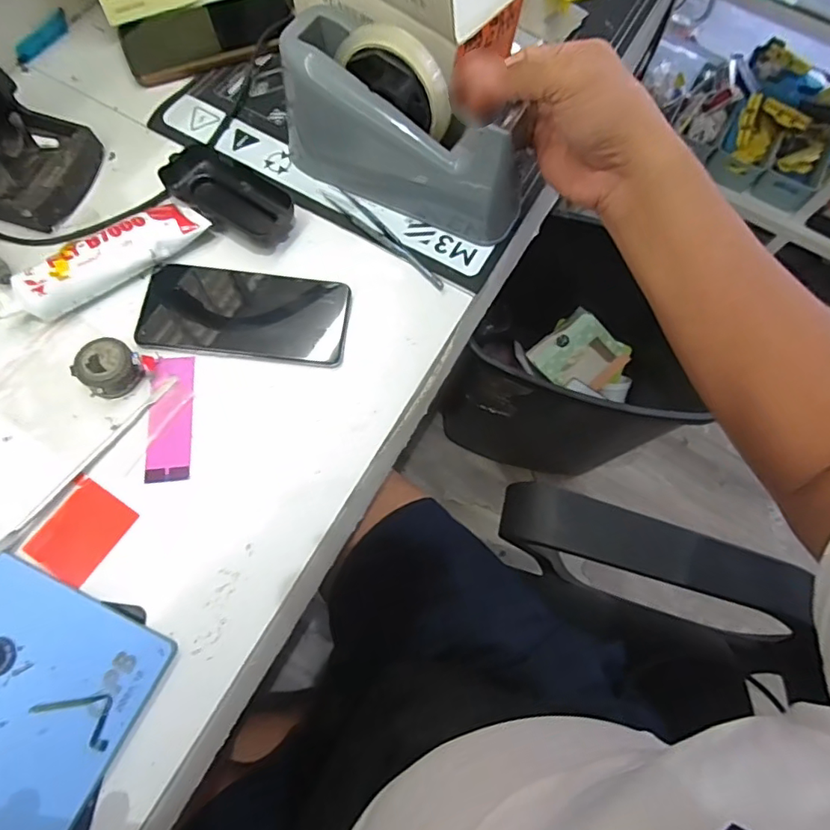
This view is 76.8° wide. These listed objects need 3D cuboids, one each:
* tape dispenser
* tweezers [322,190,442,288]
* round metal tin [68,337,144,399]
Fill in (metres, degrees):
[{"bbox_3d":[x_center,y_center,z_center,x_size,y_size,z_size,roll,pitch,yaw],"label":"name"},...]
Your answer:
[{"bbox_3d":[-0.009,-0.217,0.409,0.190,0.115,0.064,35,72,10],"label":"tape dispenser"},{"bbox_3d":[-0.028,-0.149,0.435,0.020,0.005,0.133,-39,77,-15],"label":"tweezers"},{"bbox_3d":[-0.222,-0.034,0.379,0.035,0.026,0.039,41,73,11],"label":"round metal tin"}]

